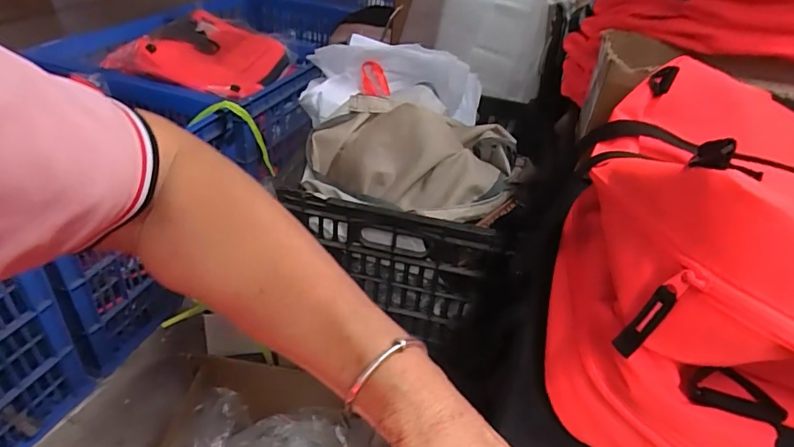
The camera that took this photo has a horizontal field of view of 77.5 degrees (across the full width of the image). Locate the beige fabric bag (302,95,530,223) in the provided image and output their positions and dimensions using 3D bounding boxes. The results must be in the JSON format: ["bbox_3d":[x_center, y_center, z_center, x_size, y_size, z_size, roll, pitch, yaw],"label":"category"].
[{"bbox_3d":[0.032,-0.103,0.719,0.316,0.100,0.212,10,35,6],"label":"beige fabric bag"}]

